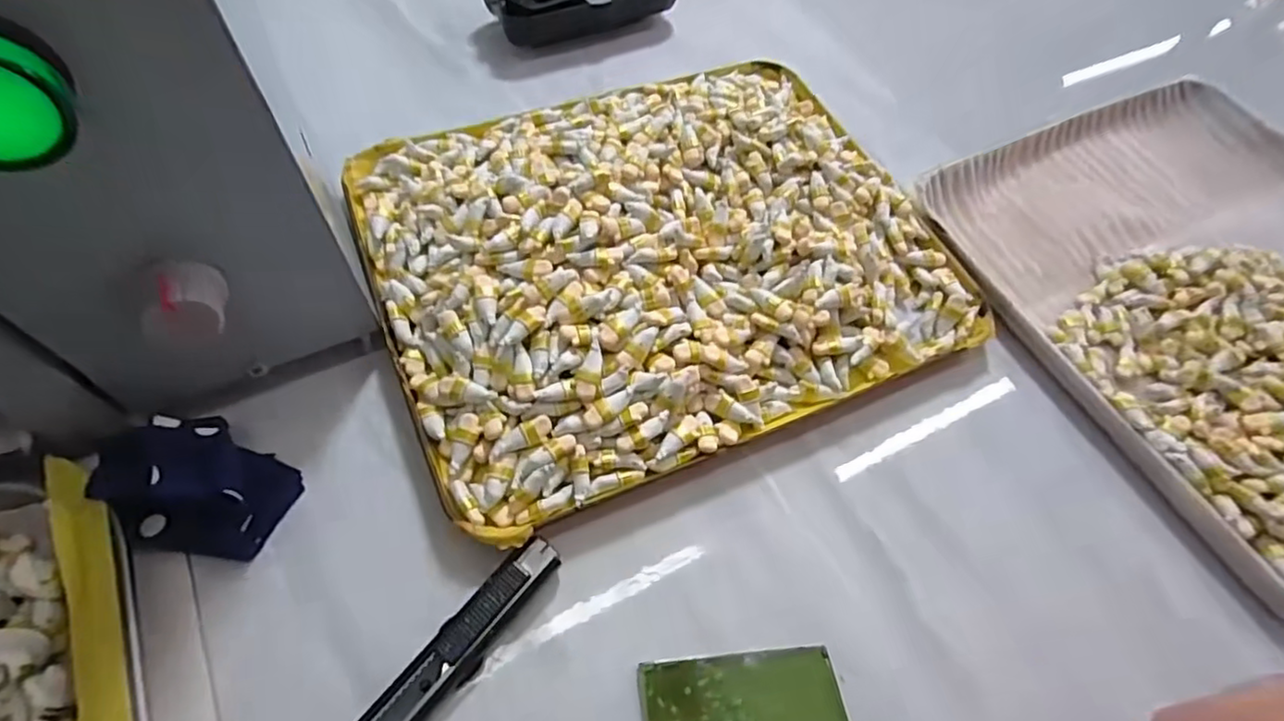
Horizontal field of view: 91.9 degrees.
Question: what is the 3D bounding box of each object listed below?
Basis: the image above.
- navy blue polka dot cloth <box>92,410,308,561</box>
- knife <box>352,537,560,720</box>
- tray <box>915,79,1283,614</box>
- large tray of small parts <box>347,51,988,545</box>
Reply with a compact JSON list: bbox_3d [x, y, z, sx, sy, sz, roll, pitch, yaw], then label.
[{"bbox_3d":[-0.154,0.043,0.213,0.054,0.026,0.042,21,62,8],"label":"navy blue polka dot cloth"},{"bbox_3d":[-0.075,0.109,0.192,0.016,0.009,0.131,38,65,16],"label":"knife"},{"bbox_3d":[0.286,-0.038,0.297,0.239,0.027,0.239,-26,66,-17],"label":"tray"},{"bbox_3d":[0.010,-0.055,0.274,0.241,0.039,0.192,-21,64,-15],"label":"large tray of small parts"}]

